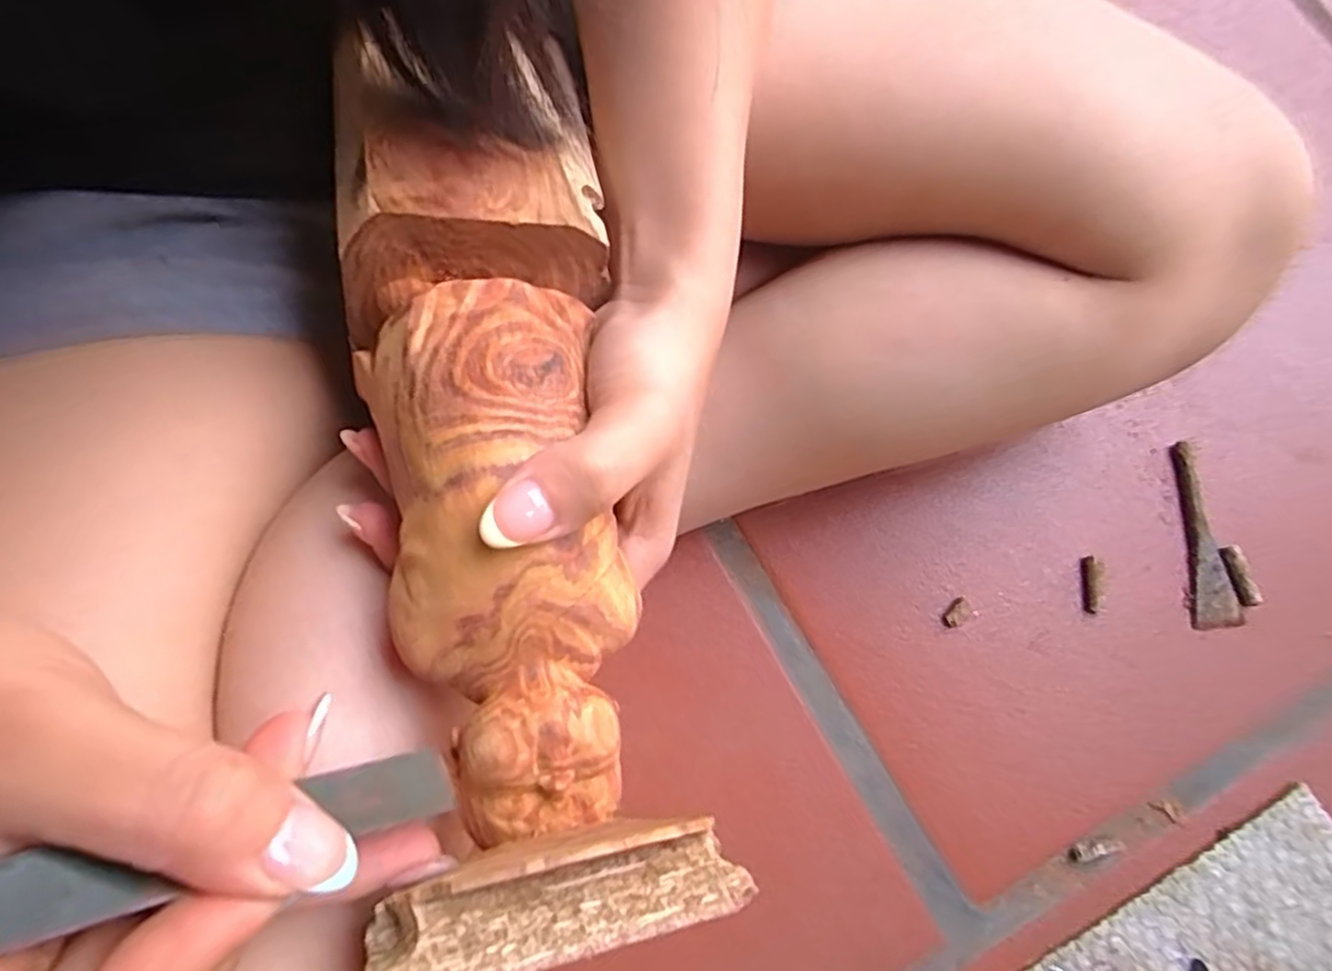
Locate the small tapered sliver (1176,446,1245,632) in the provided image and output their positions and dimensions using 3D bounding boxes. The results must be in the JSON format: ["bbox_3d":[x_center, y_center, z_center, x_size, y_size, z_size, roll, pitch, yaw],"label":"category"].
[{"bbox_3d":[0.298,0.027,0.402,0.024,0.005,0.101,1,78,-1],"label":"small tapered sliver"}]

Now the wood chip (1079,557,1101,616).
[{"bbox_3d":[0.231,0.054,0.395,0.008,0.006,0.030,4,77,1],"label":"wood chip"}]

